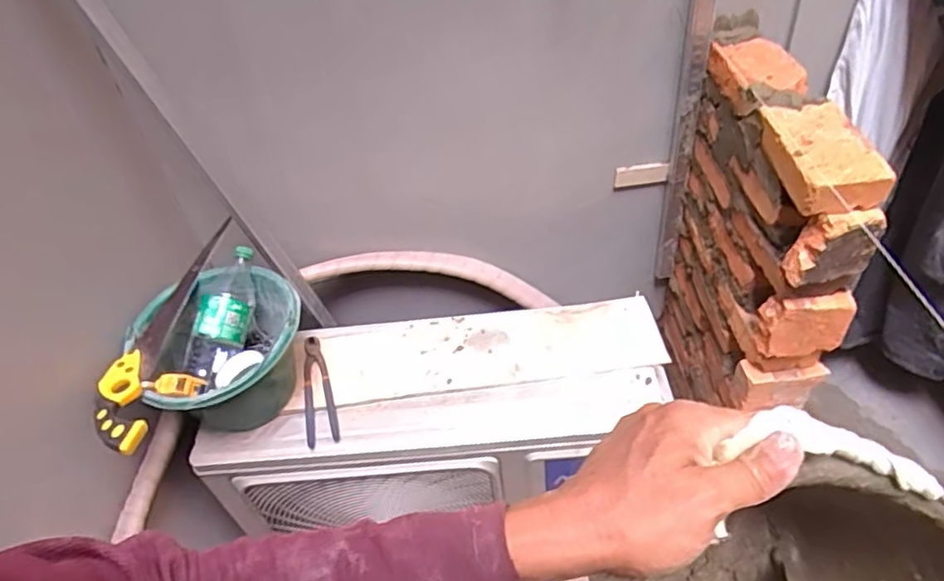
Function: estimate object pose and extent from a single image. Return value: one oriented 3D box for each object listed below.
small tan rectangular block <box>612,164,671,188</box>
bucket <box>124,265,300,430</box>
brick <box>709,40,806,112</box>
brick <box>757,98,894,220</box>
[{"bbox_3d":[0.343,-0.232,1.240,0.107,0.048,0.012,-5,43,3],"label":"small tan rectangular block"},{"bbox_3d":[-0.393,0.120,1.020,0.245,0.211,0.252,-4,43,4],"label":"bucket"},{"bbox_3d":[0.444,-0.331,0.943,0.102,0.040,0.178,-6,43,1],"label":"brick"},{"bbox_3d":[0.448,-0.176,0.794,0.101,0.046,0.181,-3,43,5],"label":"brick"}]

